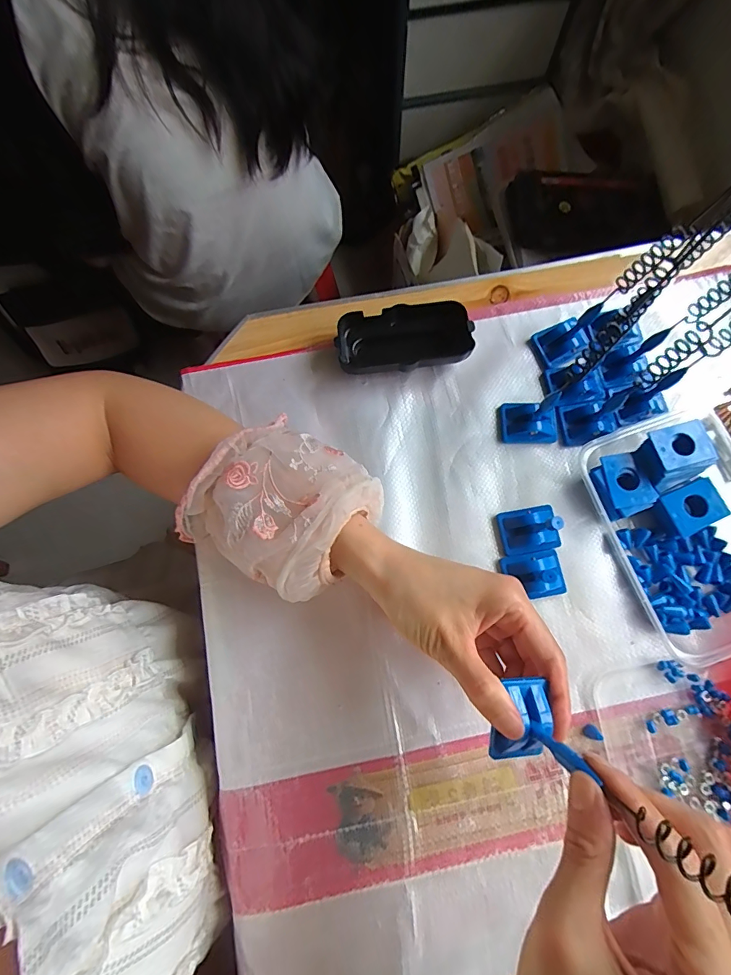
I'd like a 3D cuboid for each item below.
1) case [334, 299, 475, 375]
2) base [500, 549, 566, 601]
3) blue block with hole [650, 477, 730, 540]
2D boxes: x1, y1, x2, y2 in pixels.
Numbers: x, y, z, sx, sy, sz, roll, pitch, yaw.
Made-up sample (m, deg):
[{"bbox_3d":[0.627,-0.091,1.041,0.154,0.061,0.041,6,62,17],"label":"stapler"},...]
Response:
[{"bbox_3d":[0.031,-0.124,0.368,0.108,0.027,0.055,-8,77,-1],"label":"case"},{"bbox_3d":[0.129,0.067,0.329,0.045,0.019,0.034,-9,77,-2],"label":"base"},{"bbox_3d":[0.243,0.017,0.330,0.044,0.024,0.034,-27,78,-6],"label":"blue block with hole"}]

